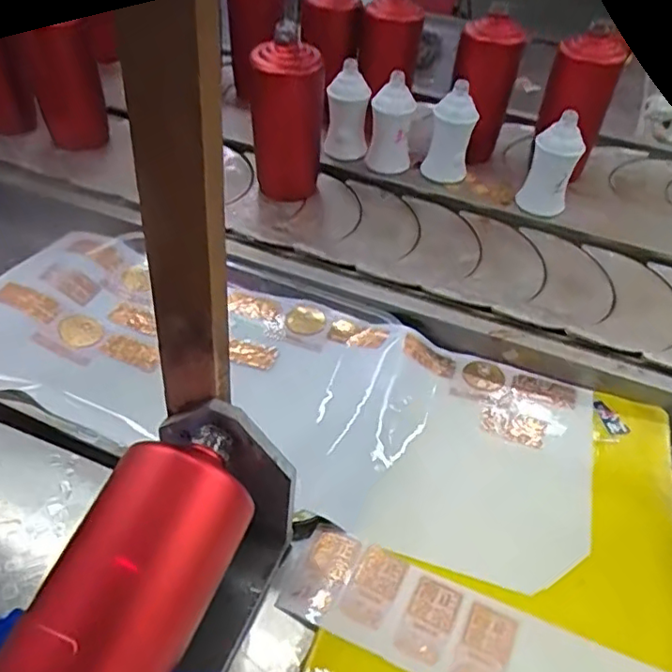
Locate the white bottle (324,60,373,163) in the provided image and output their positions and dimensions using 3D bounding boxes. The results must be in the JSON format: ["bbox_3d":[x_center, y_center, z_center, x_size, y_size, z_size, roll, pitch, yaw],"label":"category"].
[{"bbox_3d":[0.013,-0.306,0.843,0.056,0.118,0.045,32,50,25],"label":"white bottle"}]

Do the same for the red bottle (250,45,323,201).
[{"bbox_3d":[-0.060,-0.262,0.753,0.088,0.178,0.087,-1,44,-7],"label":"red bottle"}]

